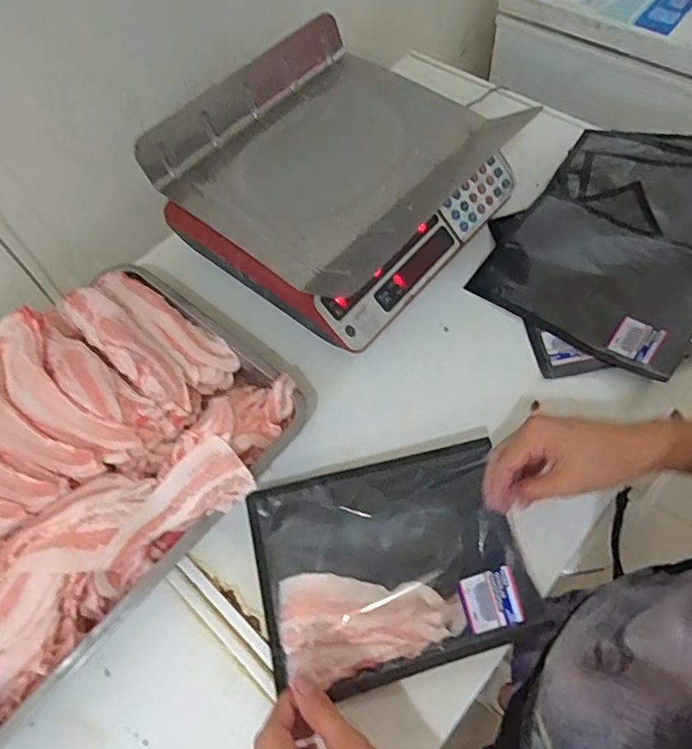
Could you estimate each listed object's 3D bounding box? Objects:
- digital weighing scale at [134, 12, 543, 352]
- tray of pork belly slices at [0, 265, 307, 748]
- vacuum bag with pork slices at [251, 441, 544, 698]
[{"bbox_3d":[-0.012,-0.247,0.684,0.339,0.118,0.340,36,71,19],"label":"digital weighing scale"},{"bbox_3d":[-0.293,0.086,0.550,0.328,0.091,0.437,39,72,19],"label":"tray of pork belly slices"},{"bbox_3d":[0.038,0.175,0.507,0.239,0.043,0.191,-14,64,-4],"label":"vacuum bag with pork slices"}]

